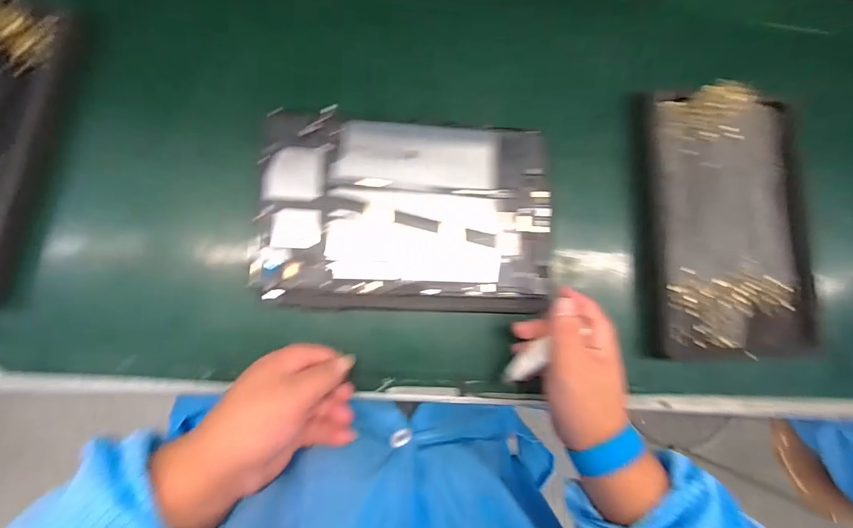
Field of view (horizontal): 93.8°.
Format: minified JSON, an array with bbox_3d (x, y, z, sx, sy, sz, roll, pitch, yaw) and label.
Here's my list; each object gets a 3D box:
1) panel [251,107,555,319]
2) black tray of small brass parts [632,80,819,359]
[{"bbox_3d":[-0.014,-0.040,0.338,0.242,0.017,0.156,3,84,-7],"label":"panel"},{"bbox_3d":[0.276,-0.041,0.369,0.161,0.035,0.244,-1,84,-7],"label":"black tray of small brass parts"}]

